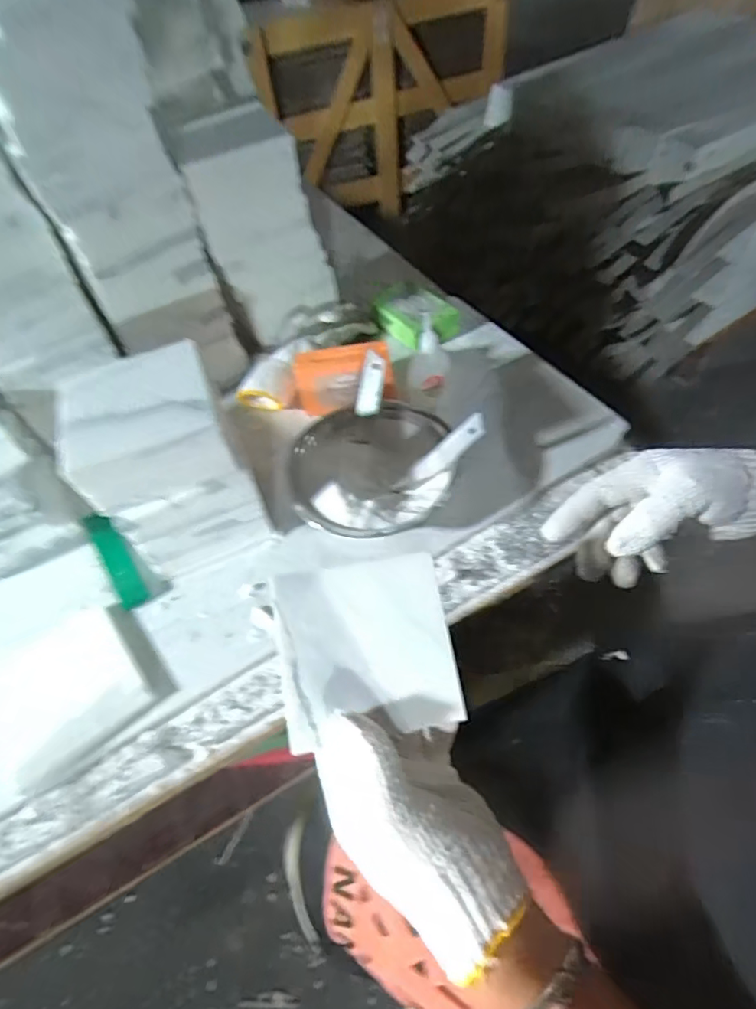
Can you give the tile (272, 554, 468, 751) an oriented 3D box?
[{"bbox_3d":[-0.008,0.083,0.313,0.100,0.006,0.096,-9,79,-4],"label":"tile"}]

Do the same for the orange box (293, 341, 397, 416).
[{"bbox_3d":[-0.034,-0.126,0.537,0.096,0.060,0.028,-8,52,-2],"label":"orange box"}]

